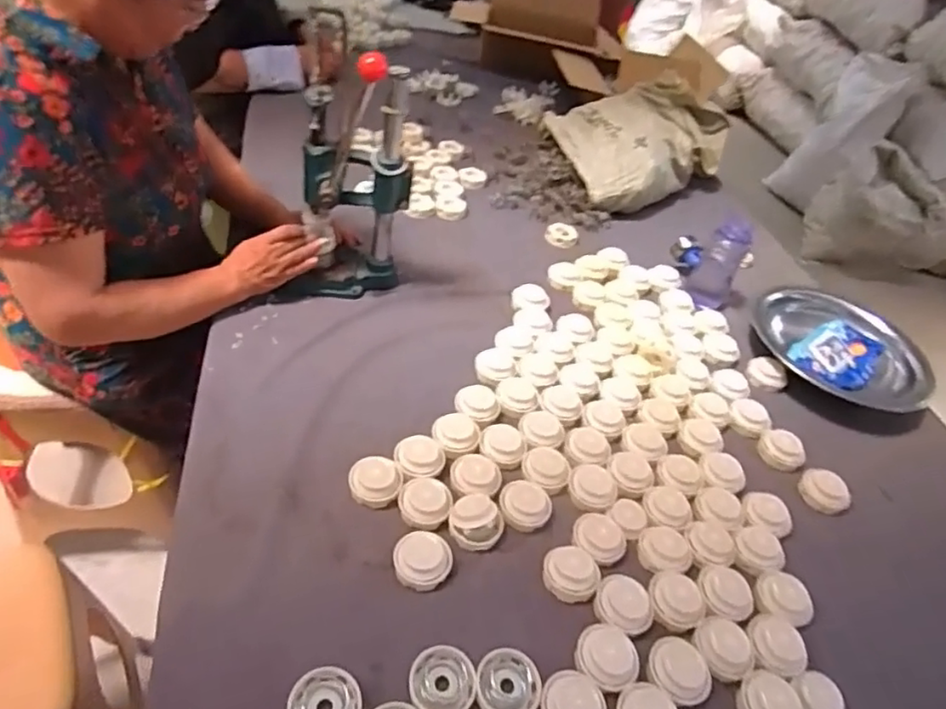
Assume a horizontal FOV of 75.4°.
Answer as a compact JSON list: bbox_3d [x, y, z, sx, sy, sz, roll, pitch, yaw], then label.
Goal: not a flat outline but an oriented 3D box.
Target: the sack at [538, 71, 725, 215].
[{"bbox_3d":[0.369,-0.485,1.385,0.423,0.150,0.298,-21,51,-28],"label":"sack"}]

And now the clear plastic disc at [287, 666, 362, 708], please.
[{"bbox_3d":[-0.130,0.309,0.537,0.061,0.014,0.059,6,46,-6],"label":"clear plastic disc"}]

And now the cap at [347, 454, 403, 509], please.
[{"bbox_3d":[-0.113,0.144,0.713,0.061,0.023,0.054,-4,48,-15],"label":"cap"}]

